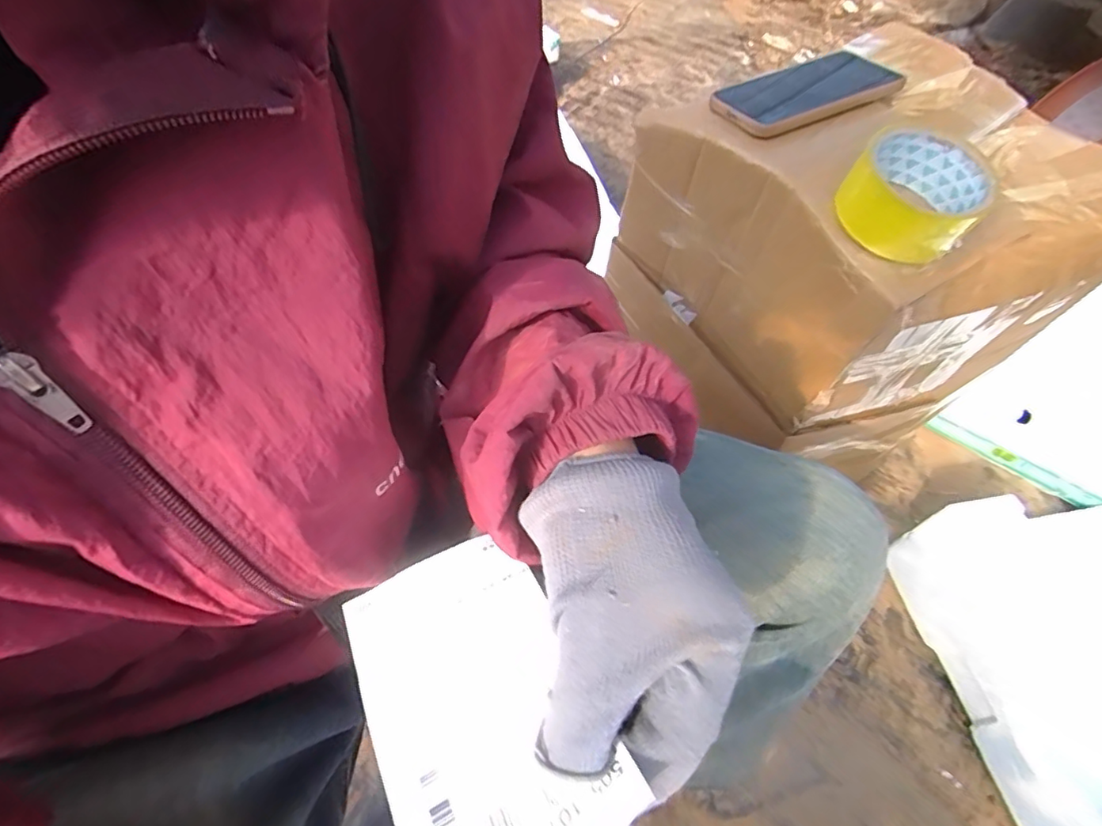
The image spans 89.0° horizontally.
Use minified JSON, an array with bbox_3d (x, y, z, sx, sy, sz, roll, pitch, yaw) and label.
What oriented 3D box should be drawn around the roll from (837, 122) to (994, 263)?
[{"bbox_3d":[0.262,-0.157,0.410,0.087,0.053,0.088,1,59,-2],"label":"roll"}]

